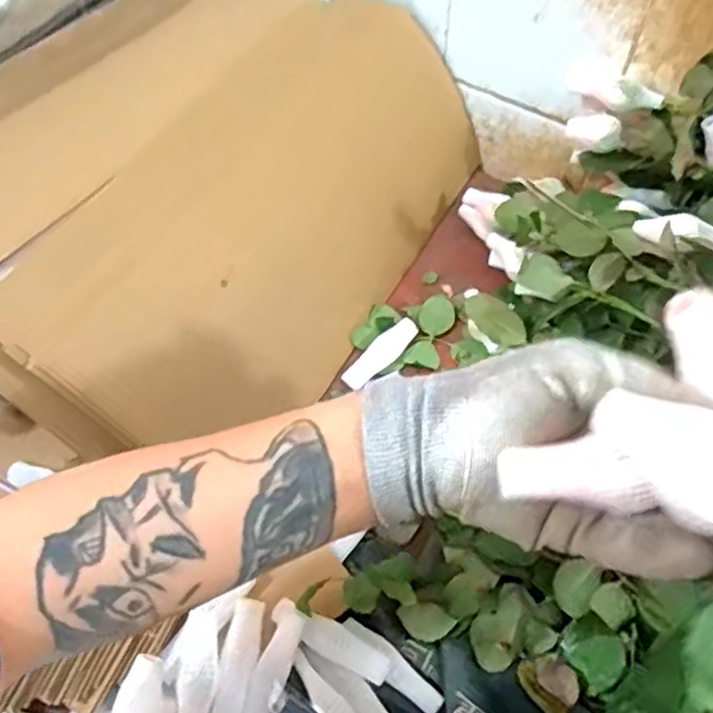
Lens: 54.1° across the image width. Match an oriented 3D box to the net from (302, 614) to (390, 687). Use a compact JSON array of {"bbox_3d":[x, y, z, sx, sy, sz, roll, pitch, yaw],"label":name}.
[{"bbox_3d":[-0.007,0.209,0.498,0.064,0.009,0.023,24,59,15],"label":"net"}]

